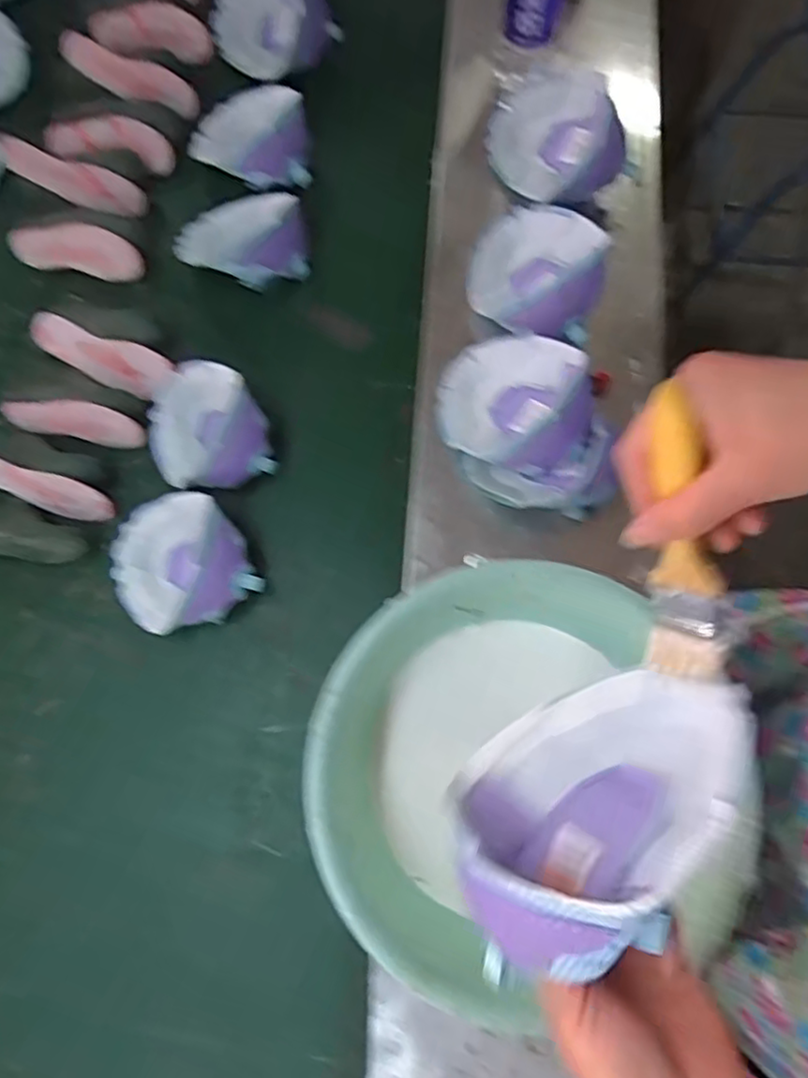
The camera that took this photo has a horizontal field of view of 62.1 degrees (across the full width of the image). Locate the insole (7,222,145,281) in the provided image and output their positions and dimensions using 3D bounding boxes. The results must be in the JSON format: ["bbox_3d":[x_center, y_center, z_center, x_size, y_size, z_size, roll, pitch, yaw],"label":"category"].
[{"bbox_3d":[-0.356,-0.314,0.724,0.144,0.055,0.011,10,47,1],"label":"insole"}]

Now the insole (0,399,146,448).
[{"bbox_3d":[-0.336,-0.120,0.680,0.144,0.052,0.004,11,50,-3],"label":"insole"}]

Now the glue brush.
[{"bbox_3d":[0.130,0.003,0.313,0.034,0.149,0.008,14,36,40],"label":"glue brush"}]

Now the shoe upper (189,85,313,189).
[{"bbox_3d":[-0.172,-0.449,0.735,0.131,0.044,0.129,-8,79,-3],"label":"shoe upper"}]

